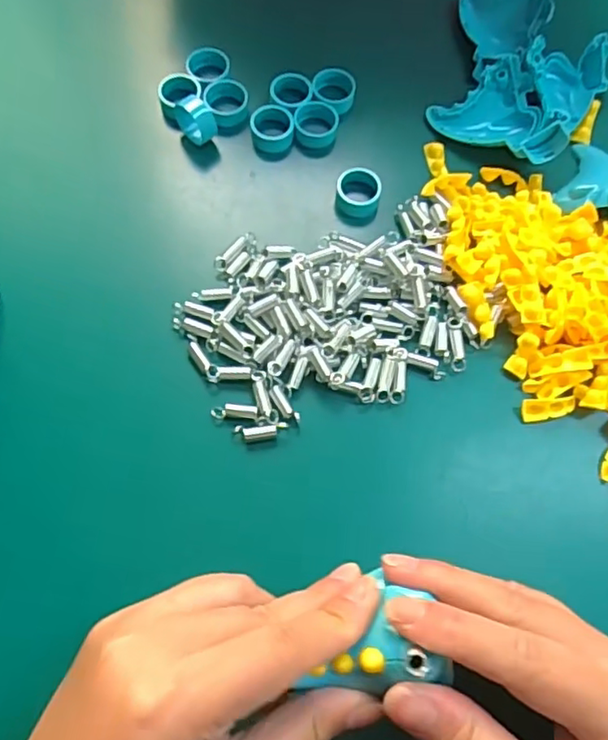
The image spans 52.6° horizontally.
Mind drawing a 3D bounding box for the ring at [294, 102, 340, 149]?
[{"bbox_3d":[0.007,-0.144,0.363,0.025,0.013,0.023,1,70,-3],"label":"ring"}]

